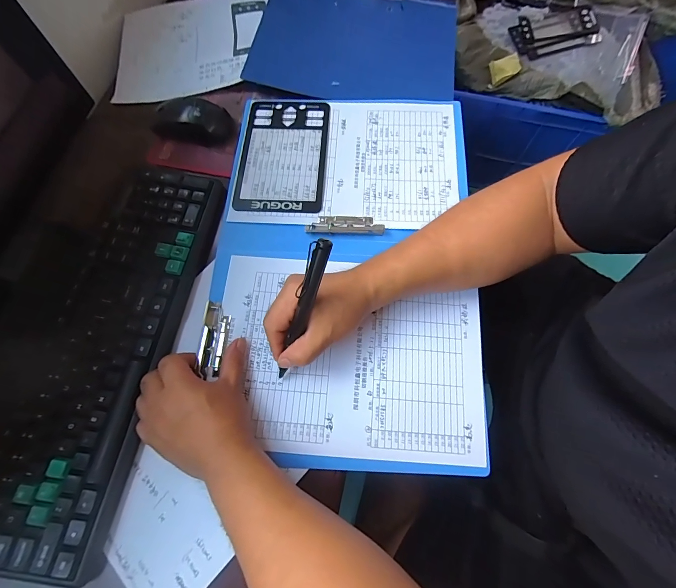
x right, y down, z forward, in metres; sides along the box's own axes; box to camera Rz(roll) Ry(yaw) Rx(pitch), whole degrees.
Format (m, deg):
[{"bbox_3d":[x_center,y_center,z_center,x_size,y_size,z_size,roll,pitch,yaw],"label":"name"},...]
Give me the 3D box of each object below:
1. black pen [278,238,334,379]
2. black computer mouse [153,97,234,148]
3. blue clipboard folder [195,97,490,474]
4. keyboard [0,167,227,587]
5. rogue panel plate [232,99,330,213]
[{"bbox_3d":[-0.034,0.020,0.300,0.014,0.154,0.011,26,33,10],"label":"black pen"},{"bbox_3d":[-0.206,-0.242,0.460,0.110,0.033,0.057,2,70,2],"label":"black computer mouse"},{"bbox_3d":[0.009,-0.053,0.404,0.306,0.014,0.471,1,70,1],"label":"blue clipboard folder"},{"bbox_3d":[-0.245,0.045,0.359,0.126,0.024,0.420,8,71,4],"label":"keyboard"},{"bbox_3d":[-0.076,-0.197,0.455,0.117,0.005,0.193,3,70,1],"label":"rogue panel plate"}]

